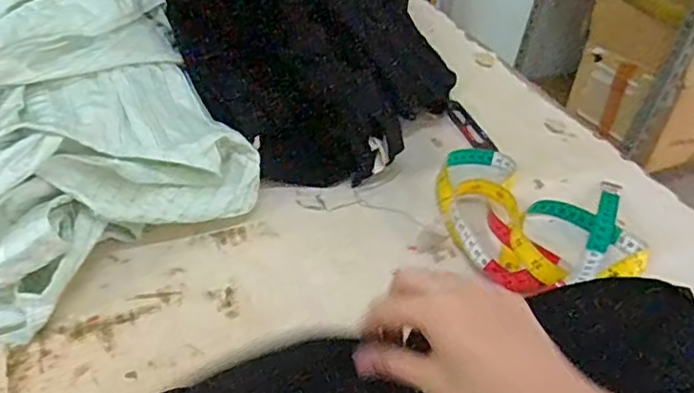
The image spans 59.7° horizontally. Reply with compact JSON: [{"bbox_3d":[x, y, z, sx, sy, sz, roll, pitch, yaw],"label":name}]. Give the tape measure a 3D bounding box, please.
[{"bbox_3d":[0.181,0.017,0.561,0.184,0.035,0.218,5,40,-1],"label":"tape measure"}]

